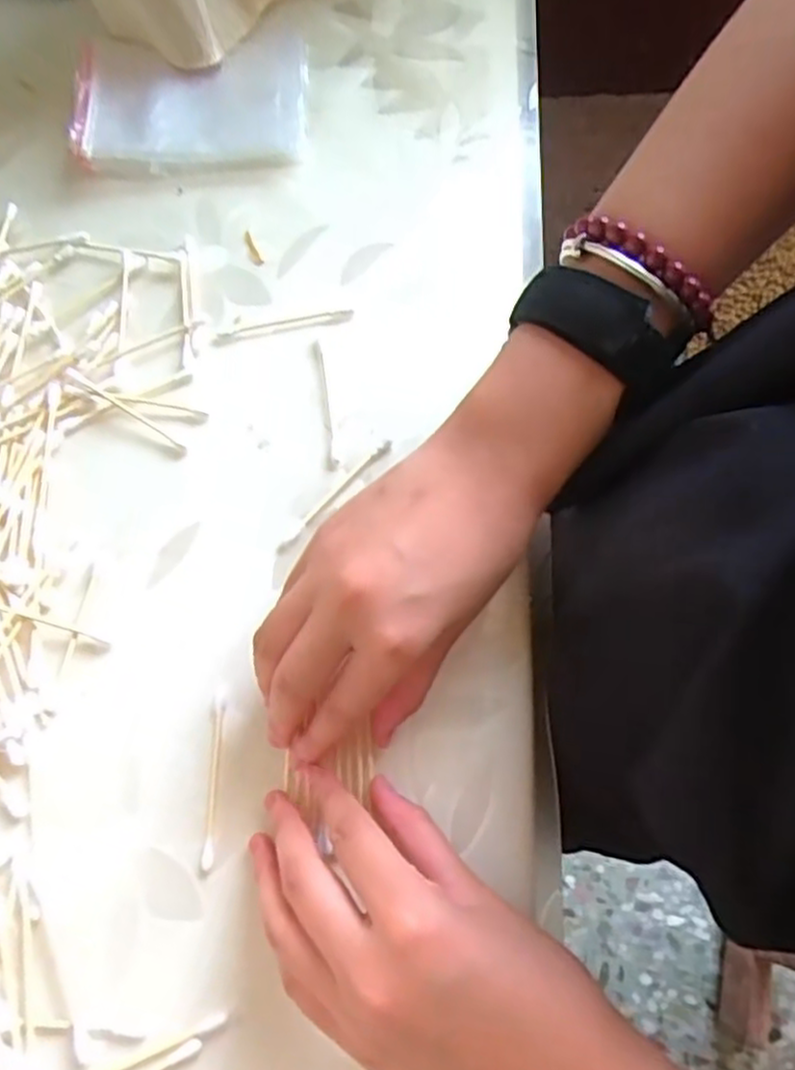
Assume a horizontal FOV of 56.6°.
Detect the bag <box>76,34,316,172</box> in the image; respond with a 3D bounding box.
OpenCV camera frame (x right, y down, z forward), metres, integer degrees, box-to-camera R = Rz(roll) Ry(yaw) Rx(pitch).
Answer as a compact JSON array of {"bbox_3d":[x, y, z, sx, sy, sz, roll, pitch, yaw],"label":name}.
[{"bbox_3d":[-0.111,-0.238,0.402,0.122,0.016,0.083,-5,71,-2],"label":"bag"}]

